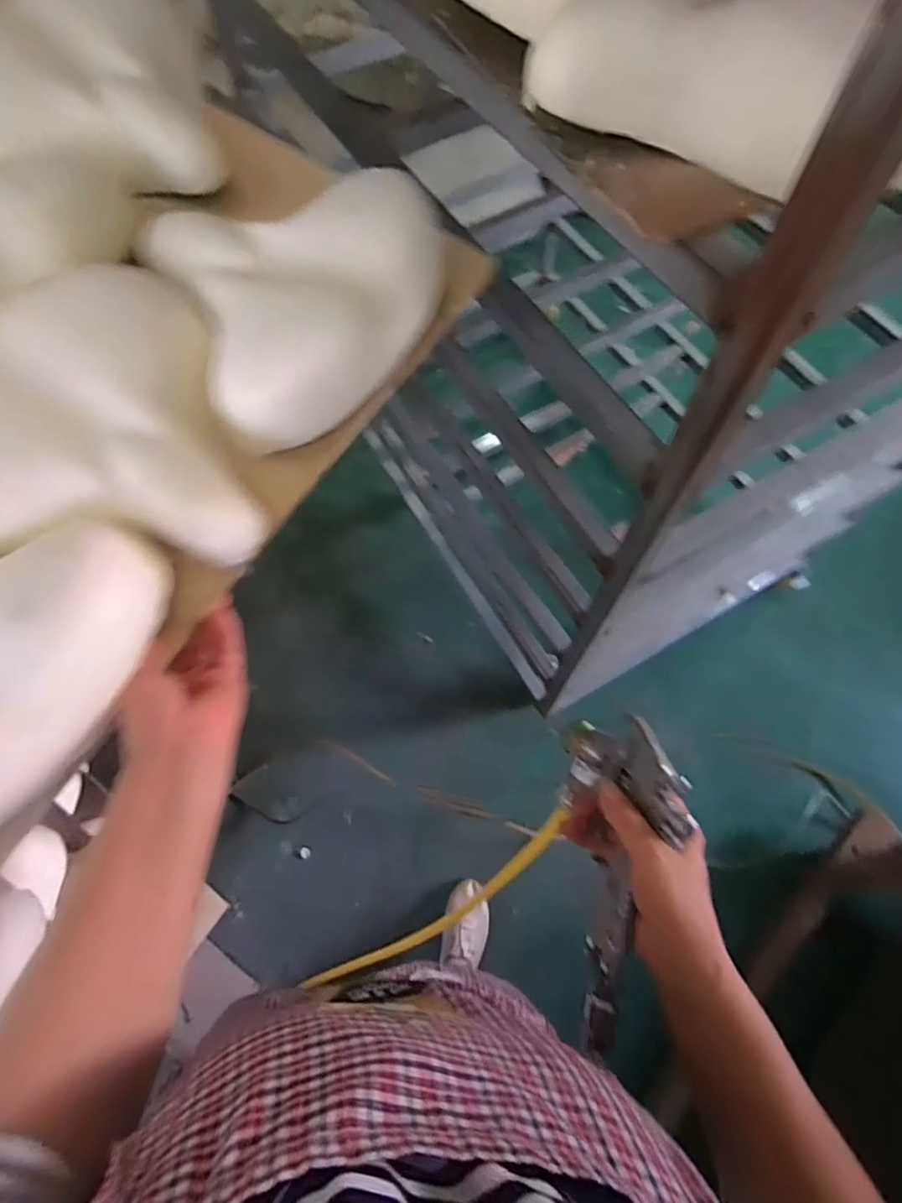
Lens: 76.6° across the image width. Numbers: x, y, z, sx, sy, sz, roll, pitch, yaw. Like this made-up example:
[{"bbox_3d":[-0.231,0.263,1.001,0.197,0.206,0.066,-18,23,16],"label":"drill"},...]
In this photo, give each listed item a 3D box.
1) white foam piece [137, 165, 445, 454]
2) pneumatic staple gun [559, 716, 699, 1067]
[{"bbox_3d":[-0.112,-0.251,0.452,0.202,0.088,0.200,-26,67,-8],"label":"white foam piece"},{"bbox_3d":[0.137,0.190,0.409,0.053,0.105,0.212,20,57,-30],"label":"pneumatic staple gun"}]

